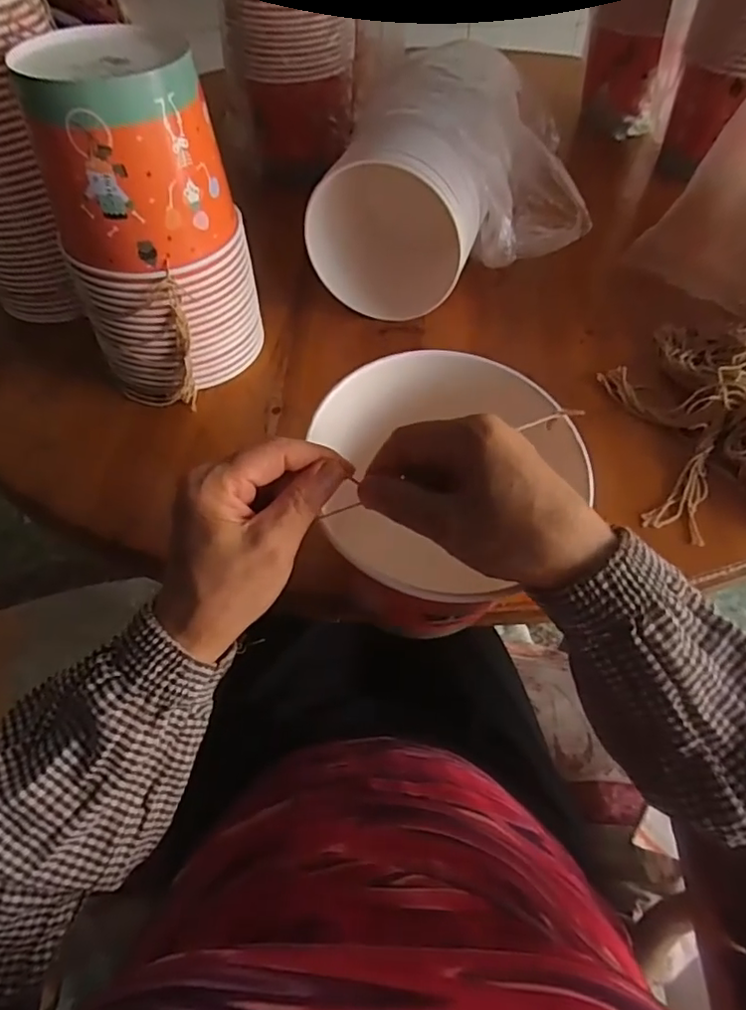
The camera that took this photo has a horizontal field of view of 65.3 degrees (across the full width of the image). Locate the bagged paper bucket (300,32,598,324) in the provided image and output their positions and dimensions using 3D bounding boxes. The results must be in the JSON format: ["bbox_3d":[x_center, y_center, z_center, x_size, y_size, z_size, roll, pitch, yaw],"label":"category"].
[{"bbox_3d":[0.111,-0.363,0.655,0.260,0.158,0.331,16,54,13],"label":"bagged paper bucket"}]

